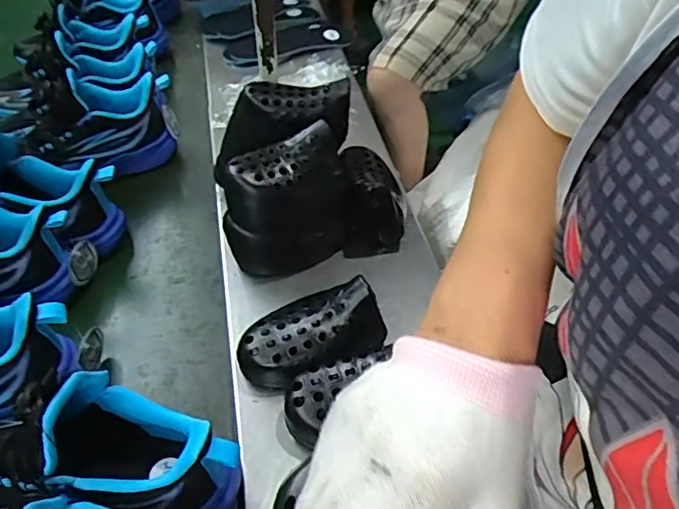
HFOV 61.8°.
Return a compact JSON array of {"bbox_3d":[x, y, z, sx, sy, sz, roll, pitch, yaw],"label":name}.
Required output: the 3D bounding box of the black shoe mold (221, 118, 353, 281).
[{"bbox_3d":[-0.055,-0.044,0.609,0.126,0.152,0.062,-23,50,-21],"label":"black shoe mold"}]

